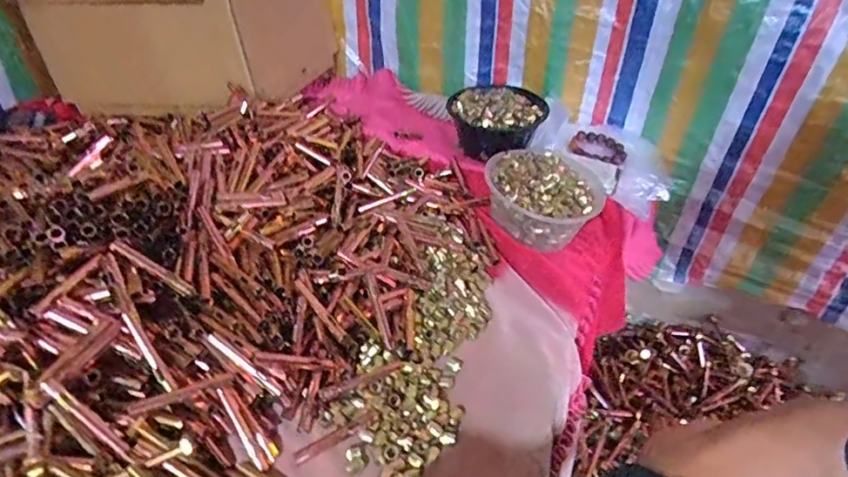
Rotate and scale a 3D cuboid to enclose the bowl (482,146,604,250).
[{"bbox_3d":[0.164,-0.054,0.761,0.158,0.089,0.155,3,38,-2],"label":"bowl"}]

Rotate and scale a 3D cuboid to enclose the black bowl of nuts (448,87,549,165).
[{"bbox_3d":[0.125,-0.200,0.939,0.149,0.097,0.154,23,41,22],"label":"black bowl of nuts"}]

